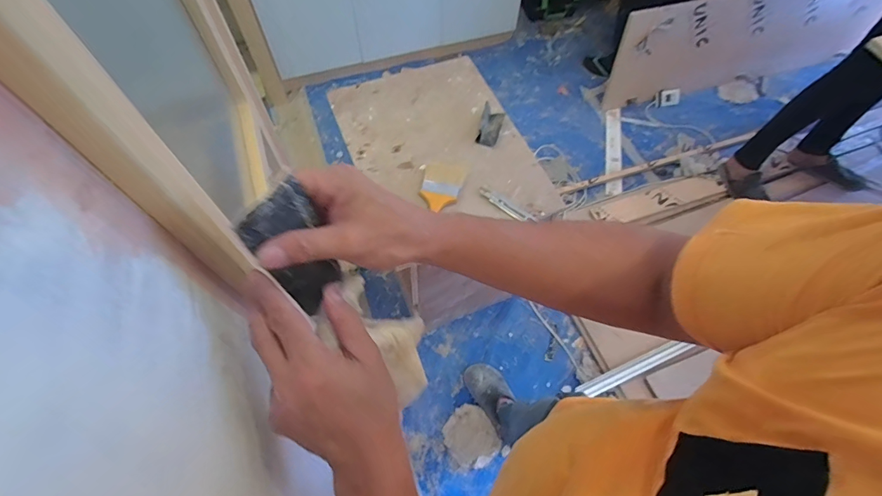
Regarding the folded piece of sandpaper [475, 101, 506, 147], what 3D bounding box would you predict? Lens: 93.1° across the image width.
[{"bbox_3d":[0.129,-0.319,1.084,0.056,0.039,0.109,15,63,6],"label":"folded piece of sandpaper"}]

